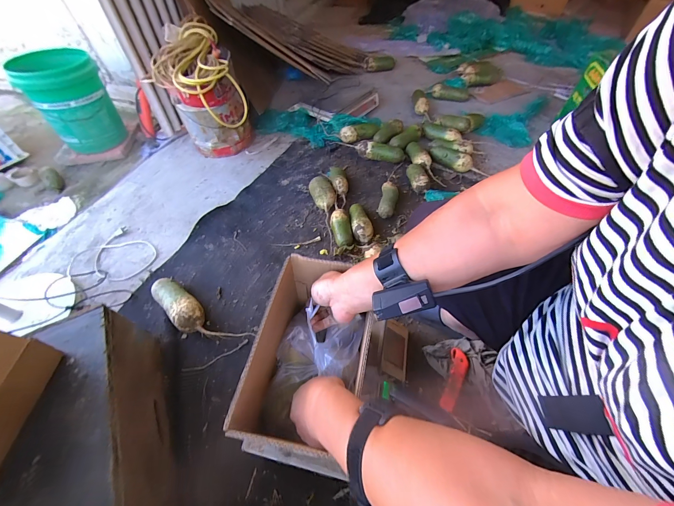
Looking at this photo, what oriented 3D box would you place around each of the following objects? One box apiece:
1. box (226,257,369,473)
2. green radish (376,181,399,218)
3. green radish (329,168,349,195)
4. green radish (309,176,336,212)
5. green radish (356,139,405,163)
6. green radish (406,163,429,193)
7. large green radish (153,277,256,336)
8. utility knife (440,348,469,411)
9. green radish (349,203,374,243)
[{"bbox_3d":[-0.034,0.147,0.459,0.138,0.133,0.235,8,58,8],"label":"box"},{"bbox_3d":[0.184,-0.194,1.032,0.065,0.053,0.158,11,55,11],"label":"green radish"},{"bbox_3d":[0.009,-0.267,1.094,0.061,0.061,0.129,-10,53,-4],"label":"green radish"},{"bbox_3d":[-0.052,-0.213,1.052,0.086,0.080,0.137,-13,54,-7],"label":"green radish"},{"bbox_3d":[0.179,-0.415,1.186,0.201,0.069,0.060,11,55,11],"label":"green radish"},{"bbox_3d":[0.306,-0.285,1.092,0.058,0.061,0.135,-9,53,-4],"label":"green radish"},{"bbox_3d":[-0.397,0.173,0.798,0.327,0.084,0.096,26,59,21],"label":"large green radish"},{"bbox_3d":[0.280,0.295,0.678,0.039,0.023,0.149,20,57,17],"label":"utility knife"},{"bbox_3d":[0.081,-0.105,0.986,0.065,0.052,0.158,-8,53,-3],"label":"green radish"}]

